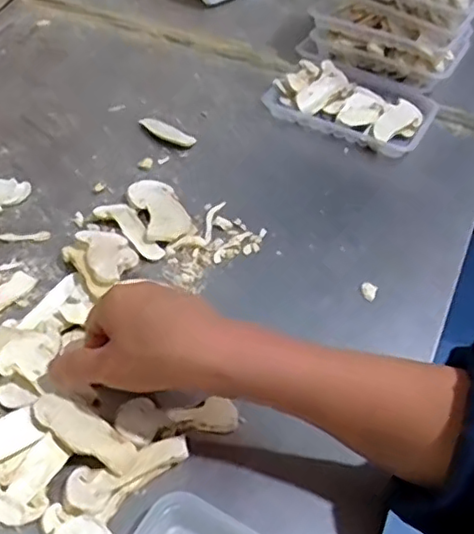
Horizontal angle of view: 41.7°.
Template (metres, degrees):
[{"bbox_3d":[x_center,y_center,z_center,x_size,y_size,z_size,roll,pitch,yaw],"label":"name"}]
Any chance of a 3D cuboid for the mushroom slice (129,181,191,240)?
[{"bbox_3d":[-0.071,-0.054,0.577,0.043,0.008,0.092,-13,47,-20],"label":"mushroom slice"}]

